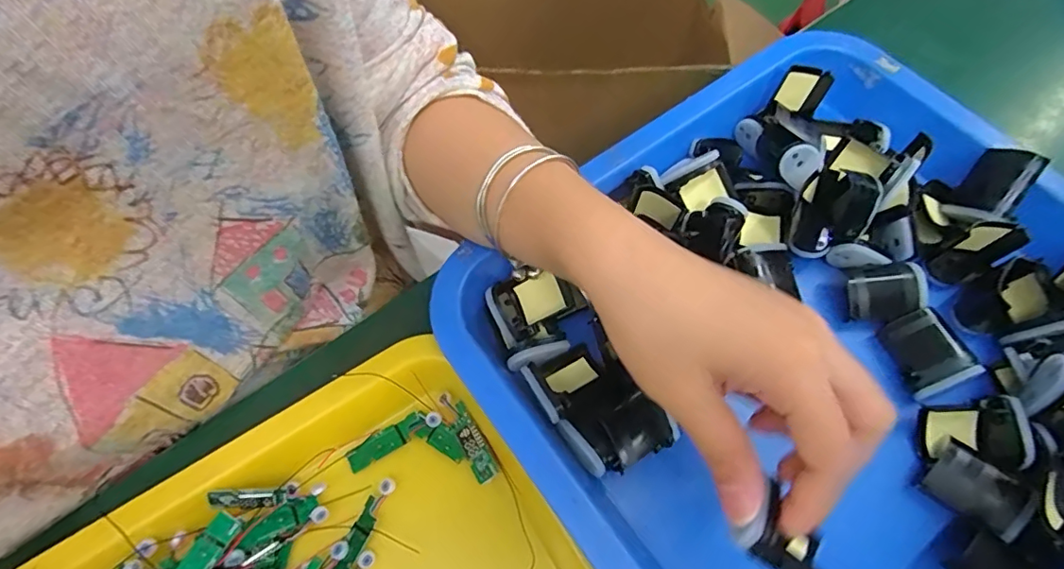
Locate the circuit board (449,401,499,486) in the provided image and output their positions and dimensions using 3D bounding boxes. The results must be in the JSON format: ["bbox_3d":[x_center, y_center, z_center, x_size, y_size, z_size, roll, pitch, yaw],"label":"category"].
[{"bbox_3d":[-0.031,0.081,0.269,0.013,0.004,0.040,-30,69,-12],"label":"circuit board"}]

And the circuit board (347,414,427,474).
[{"bbox_3d":[-0.076,0.082,0.275,0.044,0.007,0.012,-28,69,-11],"label":"circuit board"}]

